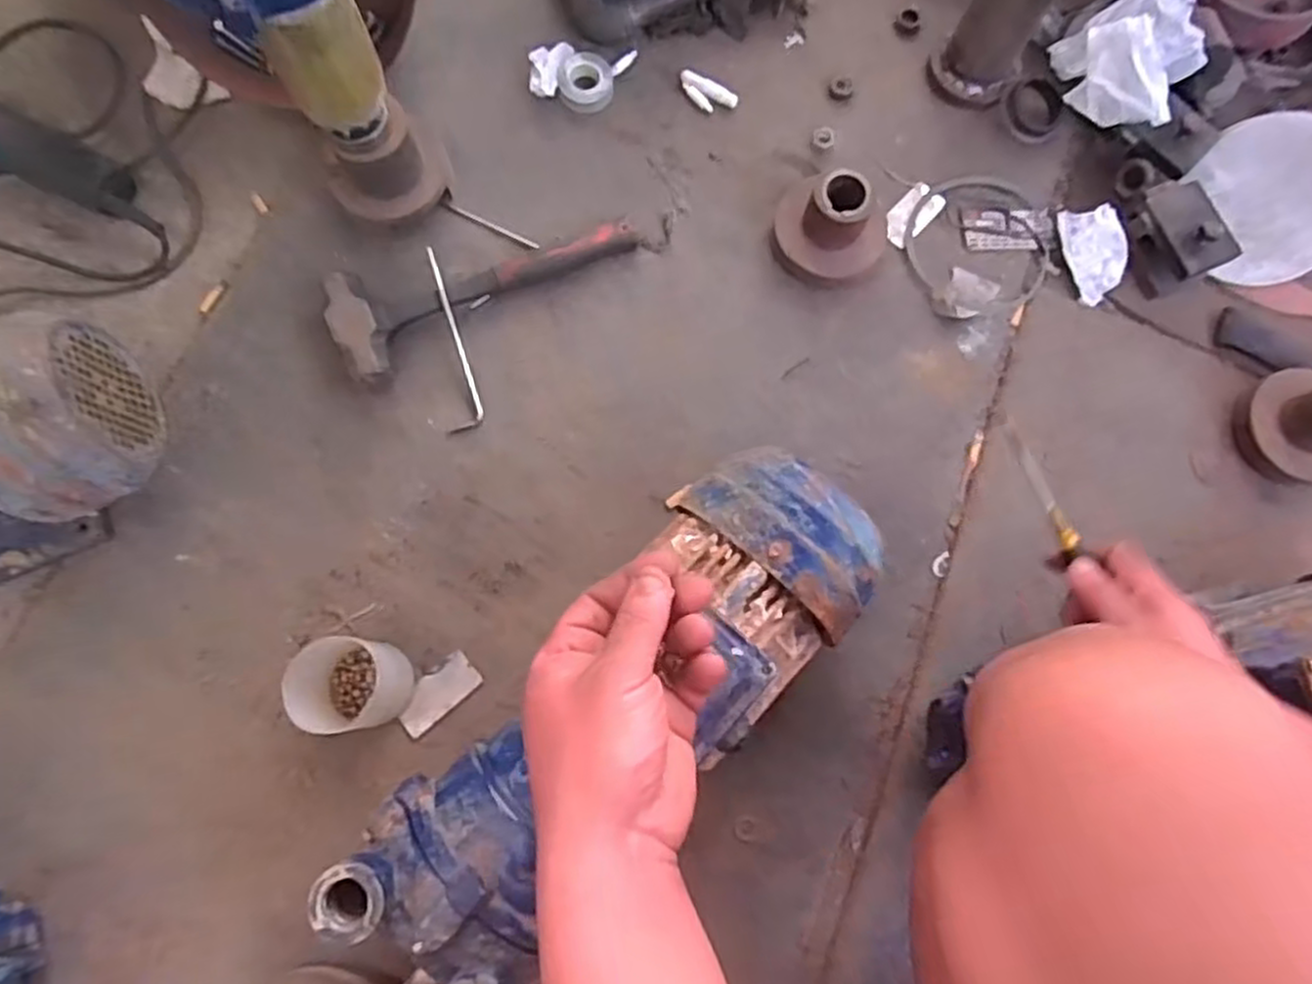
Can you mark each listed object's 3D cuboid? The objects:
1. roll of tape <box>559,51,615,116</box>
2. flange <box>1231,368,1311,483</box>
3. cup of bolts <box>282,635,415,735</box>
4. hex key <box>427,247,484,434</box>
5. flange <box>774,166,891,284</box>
[{"bbox_3d":[-0.077,-0.454,0.858,0.059,0.021,0.066,-7,77,-3],"label":"roll of tape"},{"bbox_3d":[0.642,-0.067,0.757,0.099,0.093,0.114,-21,78,-6],"label":"flange"},{"bbox_3d":[-0.259,0.168,0.664,0.078,0.087,0.069,-10,77,-4],"label":"cup of bolts"},{"bbox_3d":[-0.208,-0.151,0.769,0.034,0.010,0.184,-14,91,-5],"label":"hex key"},{"bbox_3d":[0.177,-0.278,0.782,0.107,0.080,0.102,30,78,5],"label":"flange"}]

